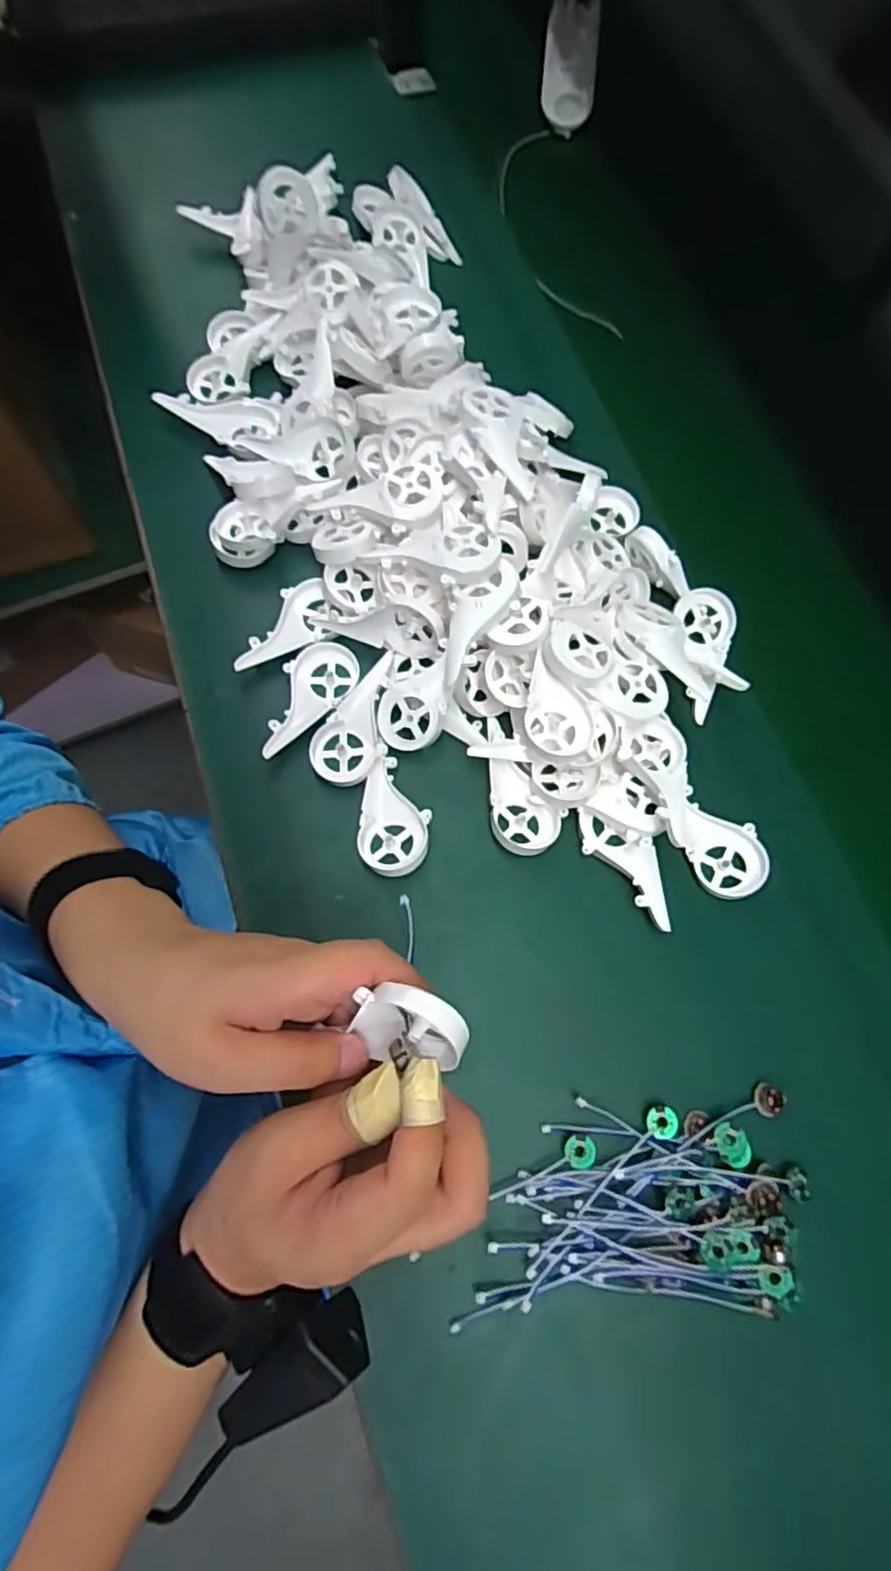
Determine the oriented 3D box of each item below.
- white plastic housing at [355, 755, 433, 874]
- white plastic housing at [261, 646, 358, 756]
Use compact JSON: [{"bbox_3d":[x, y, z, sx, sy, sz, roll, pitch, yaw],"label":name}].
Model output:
[{"bbox_3d":[-0.033,0.020,0.419,0.045,0.010,0.077,6,73,-1],"label":"white plastic housing"},{"bbox_3d":[-0.097,-0.061,0.437,0.045,0.011,0.094,37,75,8],"label":"white plastic housing"}]

